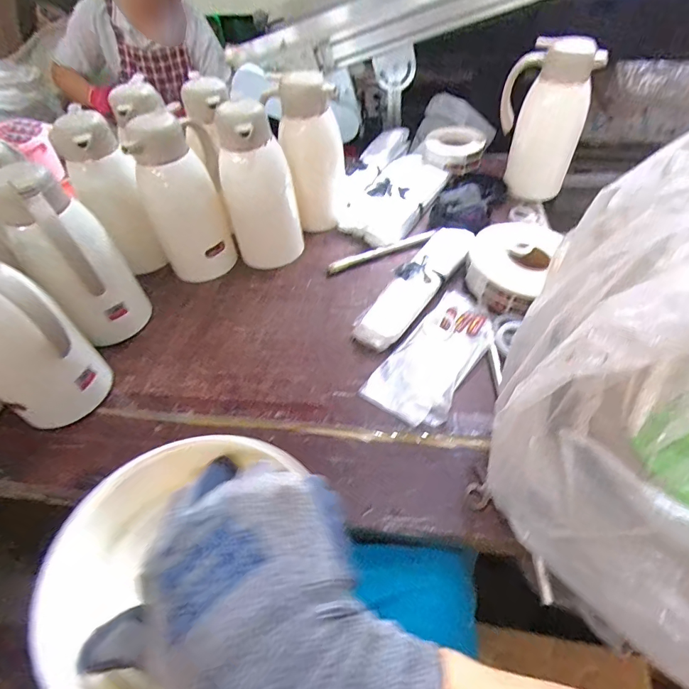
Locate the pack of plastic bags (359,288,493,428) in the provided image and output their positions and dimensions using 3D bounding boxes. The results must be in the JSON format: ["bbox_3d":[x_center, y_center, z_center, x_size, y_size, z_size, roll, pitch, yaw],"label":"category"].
[{"bbox_3d":[0.149,0.014,0.670,0.124,0.012,0.265,27,57,25],"label":"pack of plastic bags"}]

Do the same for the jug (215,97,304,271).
[{"bbox_3d":[-0.169,-0.305,0.795,0.136,0.272,0.143,-13,50,-6],"label":"jug"}]

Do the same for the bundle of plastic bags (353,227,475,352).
[{"bbox_3d":[0.131,-0.112,0.756,0.087,0.044,0.321,29,58,26],"label":"bundle of plastic bags"}]

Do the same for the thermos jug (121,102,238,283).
[{"bbox_3d":[-0.303,-0.280,0.785,0.144,0.288,0.171,-17,50,-9],"label":"thermos jug"}]

